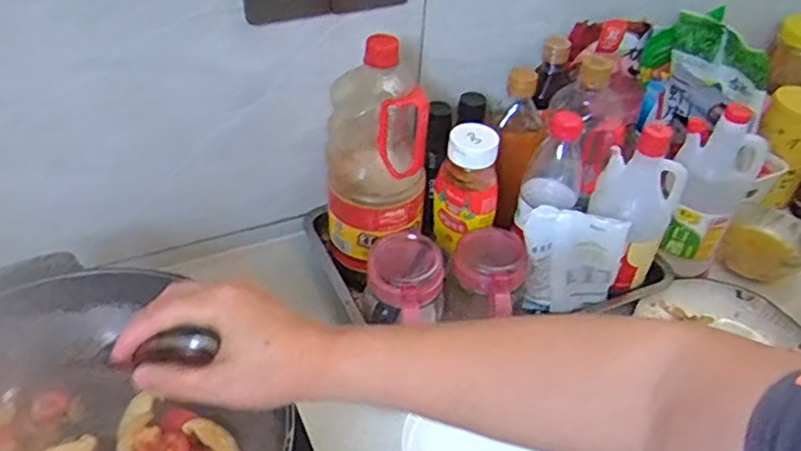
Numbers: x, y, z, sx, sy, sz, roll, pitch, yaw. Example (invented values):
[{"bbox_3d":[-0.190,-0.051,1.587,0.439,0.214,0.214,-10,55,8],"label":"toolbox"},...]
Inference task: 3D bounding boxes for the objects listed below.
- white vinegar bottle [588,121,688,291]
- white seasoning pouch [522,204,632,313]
[{"bbox_3d":[0.267,-0.022,0.712,0.090,0.188,0.070,3,41,-1],"label":"white vinegar bottle"},{"bbox_3d":[0.182,0.040,0.690,0.109,0.133,0.018,7,41,3],"label":"white seasoning pouch"}]

